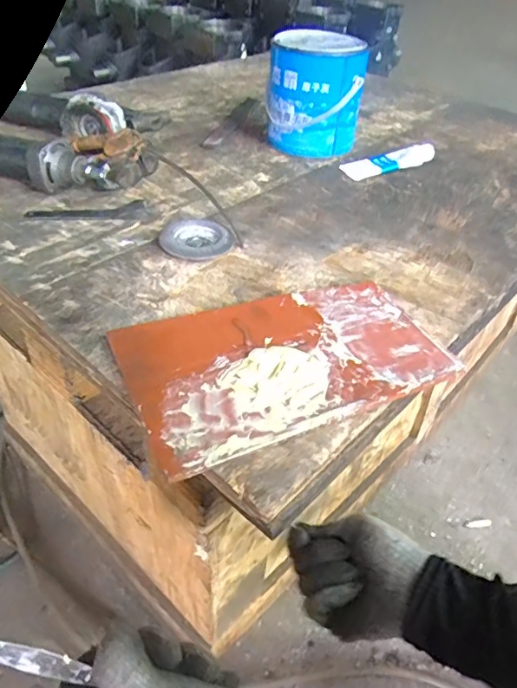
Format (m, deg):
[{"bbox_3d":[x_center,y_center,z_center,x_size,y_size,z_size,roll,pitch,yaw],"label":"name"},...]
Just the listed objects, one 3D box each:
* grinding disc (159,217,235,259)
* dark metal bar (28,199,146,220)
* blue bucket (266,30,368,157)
[{"bbox_3d":[-0.080,-0.133,0.652,0.089,0.014,0.086,2,41,-2],"label":"grinding disc"},{"bbox_3d":[-0.227,-0.176,0.690,0.151,0.006,0.040,-5,42,-9],"label":"dark metal bar"},{"bbox_3d":[0.094,-0.420,0.880,0.153,0.158,0.147,5,41,2],"label":"blue bucket"}]

